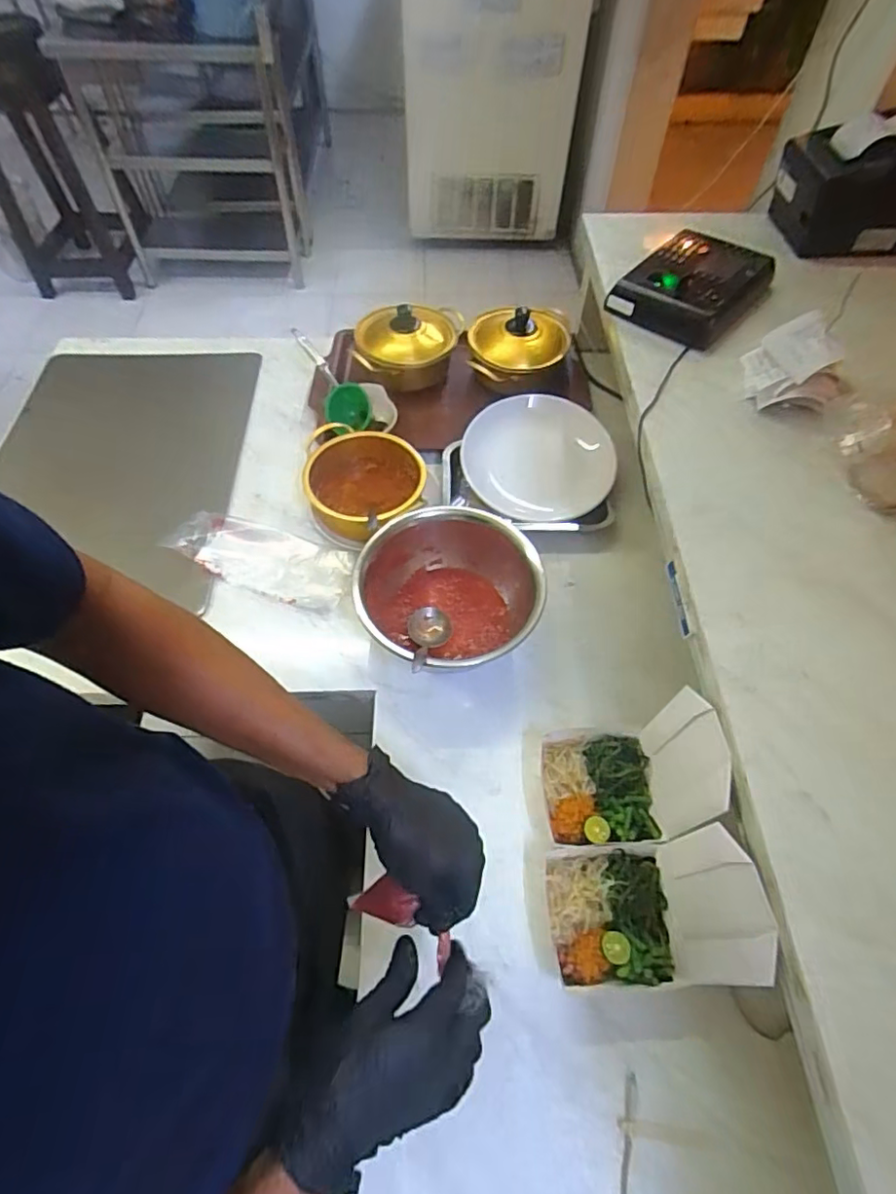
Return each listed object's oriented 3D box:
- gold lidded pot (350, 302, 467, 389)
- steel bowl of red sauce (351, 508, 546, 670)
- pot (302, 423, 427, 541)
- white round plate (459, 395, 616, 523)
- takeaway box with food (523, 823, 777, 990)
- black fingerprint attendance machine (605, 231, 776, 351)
[{"bbox_3d":[-0.070,-0.456,1.053,0.197,0.101,0.160,-4,60,-2],"label":"gold lidded pot"},{"bbox_3d":[0.003,-0.001,0.771,0.222,0.092,0.234,0,60,0],"label":"steel bowl of red sauce"},{"bbox_3d":[-0.127,-0.163,0.882,0.179,0.080,0.185,0,60,0],"label":"pot"},{"bbox_3d":[0.134,-0.210,0.890,0.216,0.028,0.211,-5,75,18],"label":"white round plate"},{"bbox_3d":[0.177,0.295,0.554,0.173,0.162,0.133,-3,60,-1],"label":"takeaway box with food"},{"bbox_3d":[0.353,-0.443,0.827,0.154,0.033,0.225,37,67,19],"label":"black fingerprint attendance machine"}]

